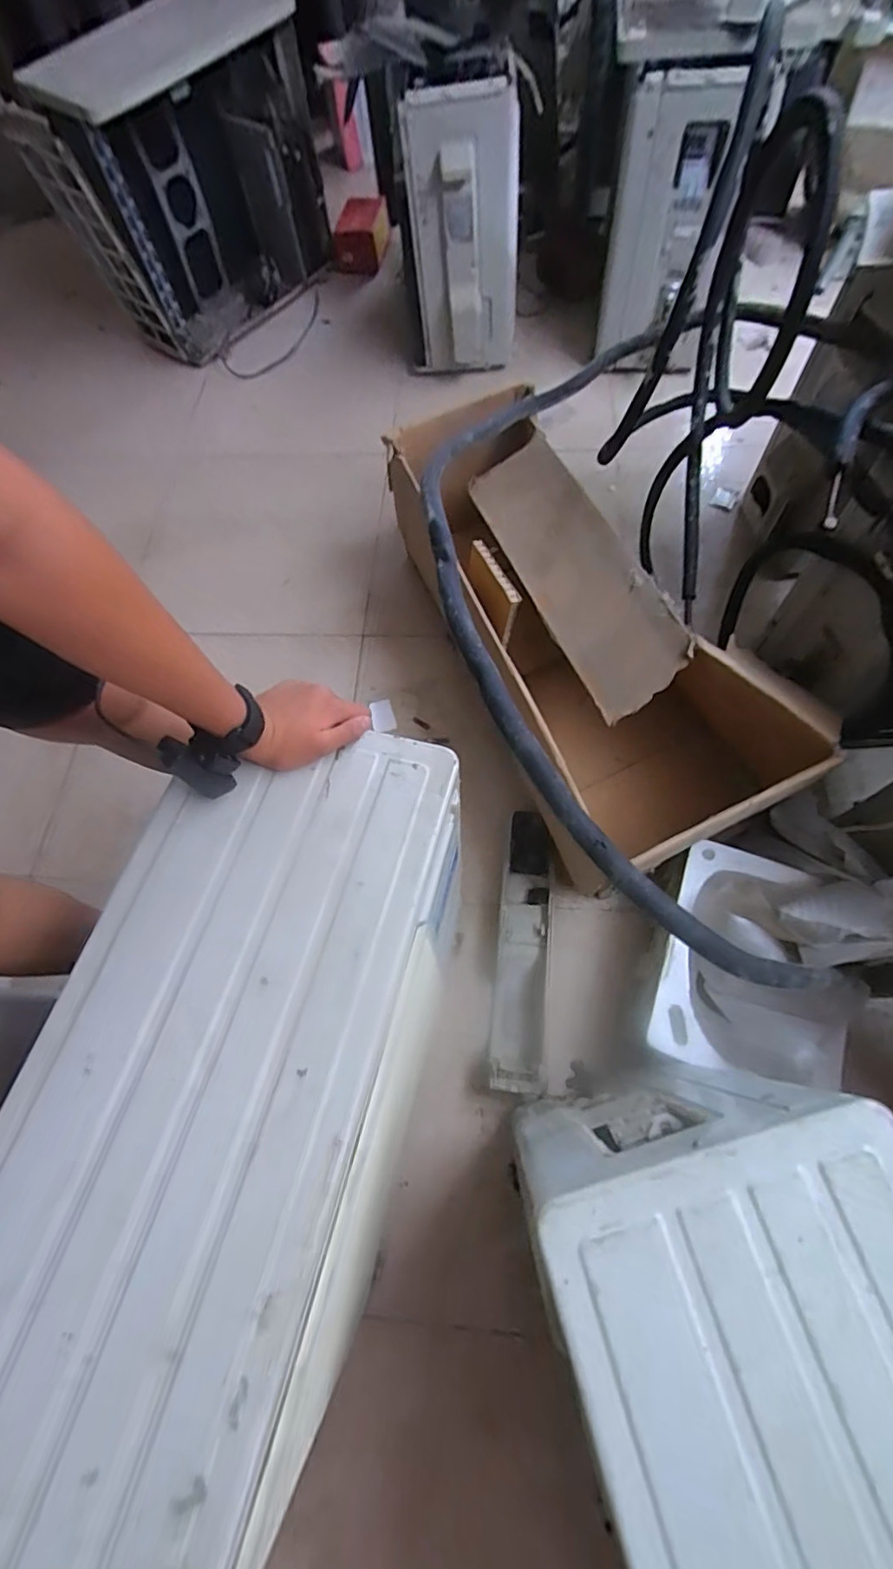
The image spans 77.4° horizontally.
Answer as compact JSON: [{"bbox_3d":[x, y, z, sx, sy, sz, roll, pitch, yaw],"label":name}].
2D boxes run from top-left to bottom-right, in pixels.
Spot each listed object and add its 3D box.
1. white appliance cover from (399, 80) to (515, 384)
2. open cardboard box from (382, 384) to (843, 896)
[{"bbox_3d":[0.040,-1.284,1.343,0.253,0.498,0.148,6,67,7],"label":"white appliance cover"},{"bbox_3d":[0.197,-0.286,1.038,0.337,0.300,0.953,-26,67,-7],"label":"open cardboard box"}]

